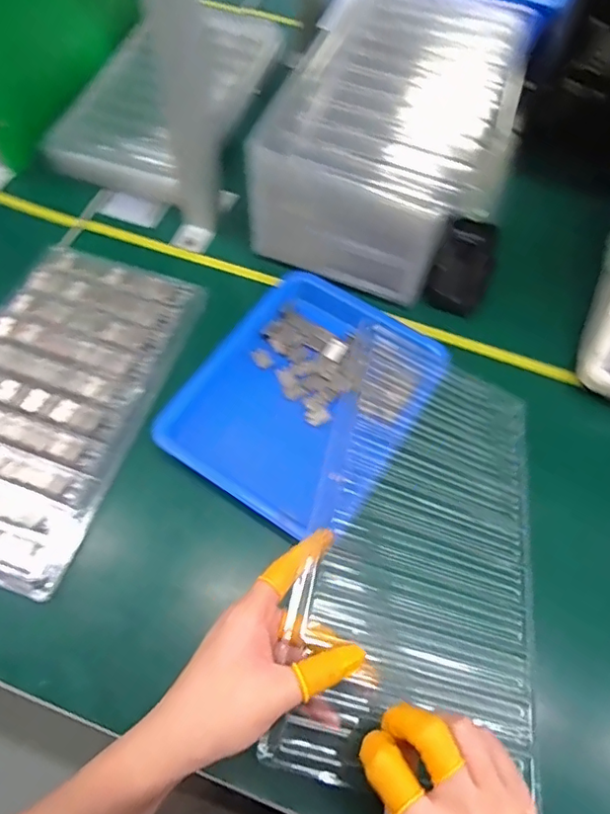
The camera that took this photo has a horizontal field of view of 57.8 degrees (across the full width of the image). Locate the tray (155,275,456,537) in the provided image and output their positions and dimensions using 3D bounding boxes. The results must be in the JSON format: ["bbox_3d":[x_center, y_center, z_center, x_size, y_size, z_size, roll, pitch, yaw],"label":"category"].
[{"bbox_3d":[0.003,-0.010,0.472,0.172,0.026,0.211,31,66,13],"label":"tray"}]

